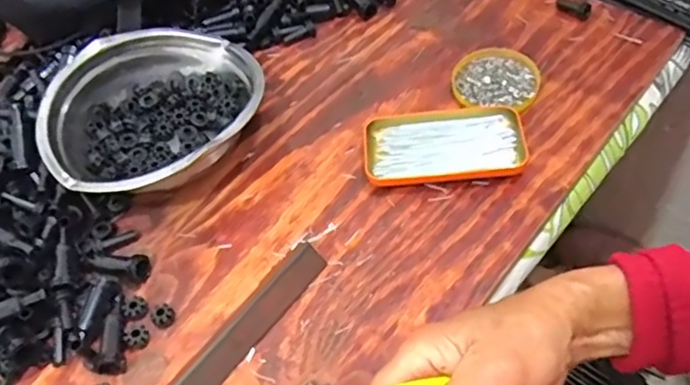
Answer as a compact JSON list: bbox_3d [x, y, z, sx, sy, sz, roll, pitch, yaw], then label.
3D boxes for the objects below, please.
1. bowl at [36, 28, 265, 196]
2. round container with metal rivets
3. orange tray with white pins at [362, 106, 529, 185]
[{"bbox_3d":[-0.178,-0.074,0.595,0.191,0.070,0.198,-2,57,3],"label":"bowl"},{"bbox_3d":[0.151,-0.114,0.613,0.084,0.014,0.081,-2,57,3],"label":"round container with metal rivets"},{"bbox_3d":[0.089,-0.043,0.564,0.142,0.019,0.077,-3,57,2],"label":"orange tray with white pins"}]

